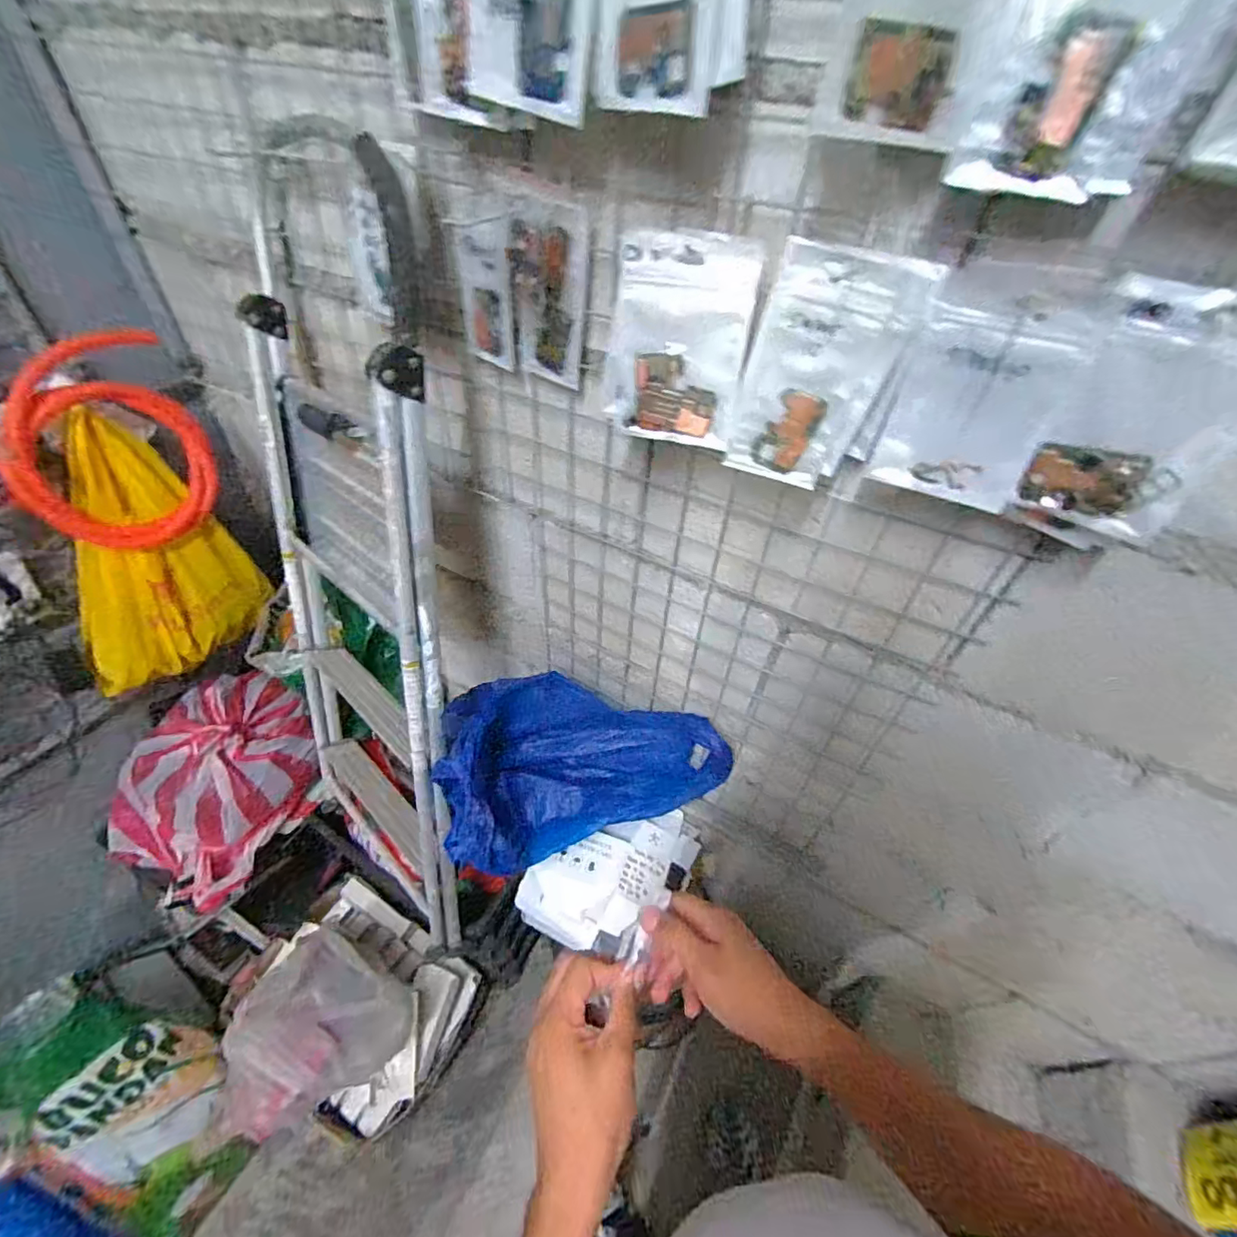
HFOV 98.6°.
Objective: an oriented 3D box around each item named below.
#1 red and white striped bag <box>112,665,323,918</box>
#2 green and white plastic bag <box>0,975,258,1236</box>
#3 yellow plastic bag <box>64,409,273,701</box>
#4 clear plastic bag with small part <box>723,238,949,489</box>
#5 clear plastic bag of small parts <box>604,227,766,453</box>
[{"bbox_3d":[-0.873,0.336,1.141,0.317,0.290,0.384,20,47,14],"label":"red and white striped bag"},{"bbox_3d":[-1.035,1.047,1.118,0.325,0.216,0.619,-40,104,-35],"label":"green and white plastic bag"},{"bbox_3d":[-0.874,-0.097,0.981,0.076,0.446,0.317,37,53,27],"label":"yellow plastic bag"},{"bbox_3d":[0.156,-0.193,0.428,0.108,0.165,0.037,4,45,-1],"label":"clear plastic bag with small part"},{"bbox_3d":[0.050,-0.225,0.443,0.110,0.149,0.014,16,46,10],"label":"clear plastic bag of small parts"}]

